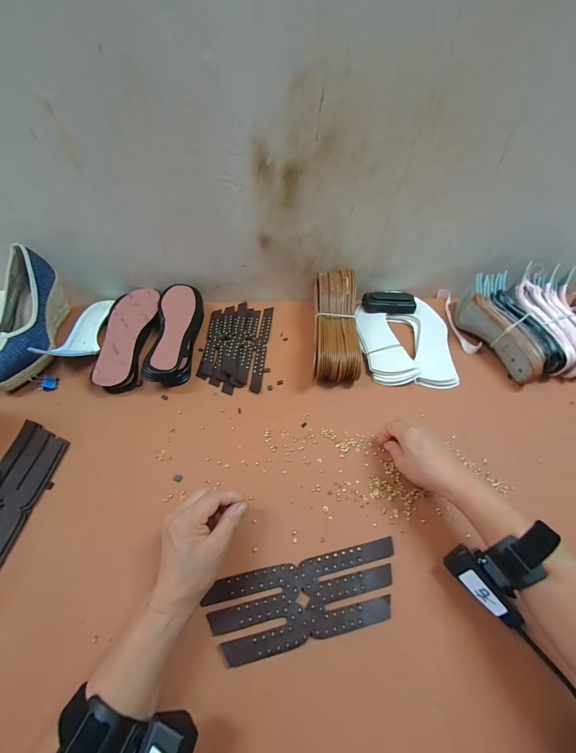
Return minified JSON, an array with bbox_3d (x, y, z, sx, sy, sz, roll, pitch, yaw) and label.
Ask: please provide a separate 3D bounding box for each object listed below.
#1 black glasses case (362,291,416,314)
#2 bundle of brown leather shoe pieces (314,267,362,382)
[{"bbox_3d":[0.217,-0.157,0.602,0.107,0.029,0.044,5,50,1],"label":"black glasses case"},{"bbox_3d":[0.084,-0.096,0.527,0.084,0.087,0.232,4,51,-1],"label":"bundle of brown leather shoe pieces"}]

